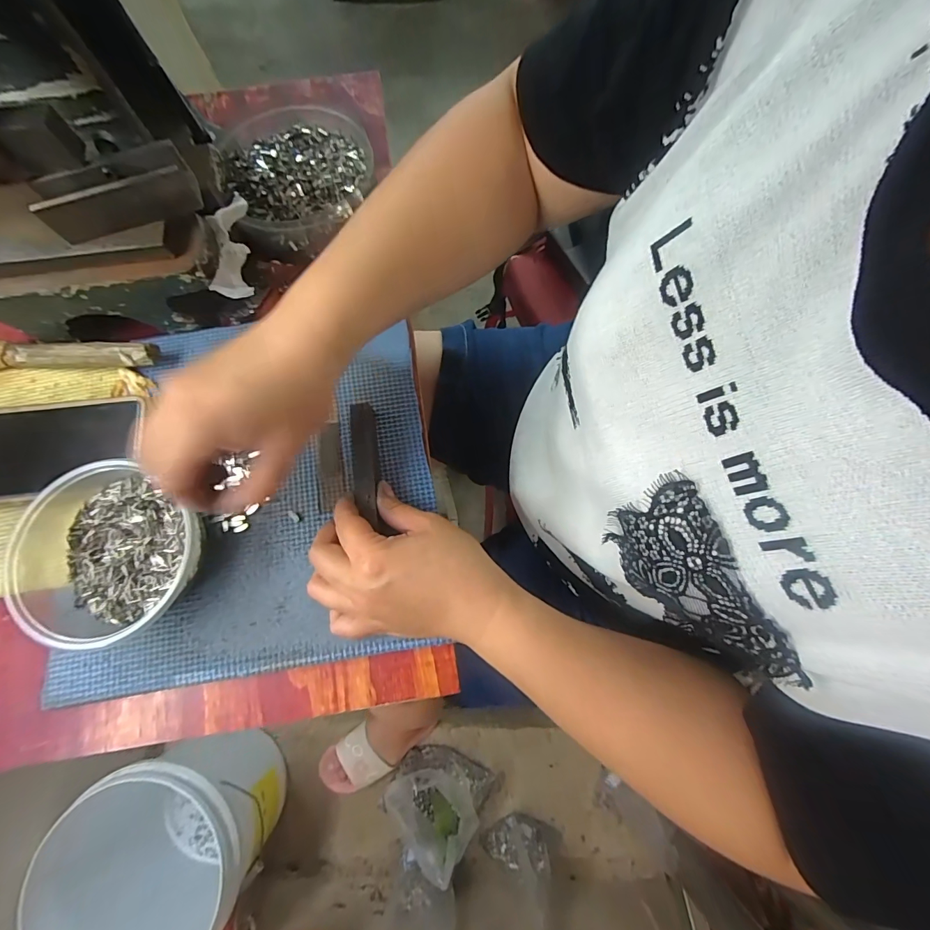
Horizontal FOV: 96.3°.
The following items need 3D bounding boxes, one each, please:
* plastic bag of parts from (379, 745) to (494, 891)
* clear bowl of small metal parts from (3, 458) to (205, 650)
[{"bbox_3d":[-0.054,0.609,0.752,0.163,0.123,0.166,34,78,9],"label":"plastic bag of parts"},{"bbox_3d":[-0.246,0.065,0.280,0.134,0.051,0.122,0,75,0],"label":"clear bowl of small metal parts"}]

